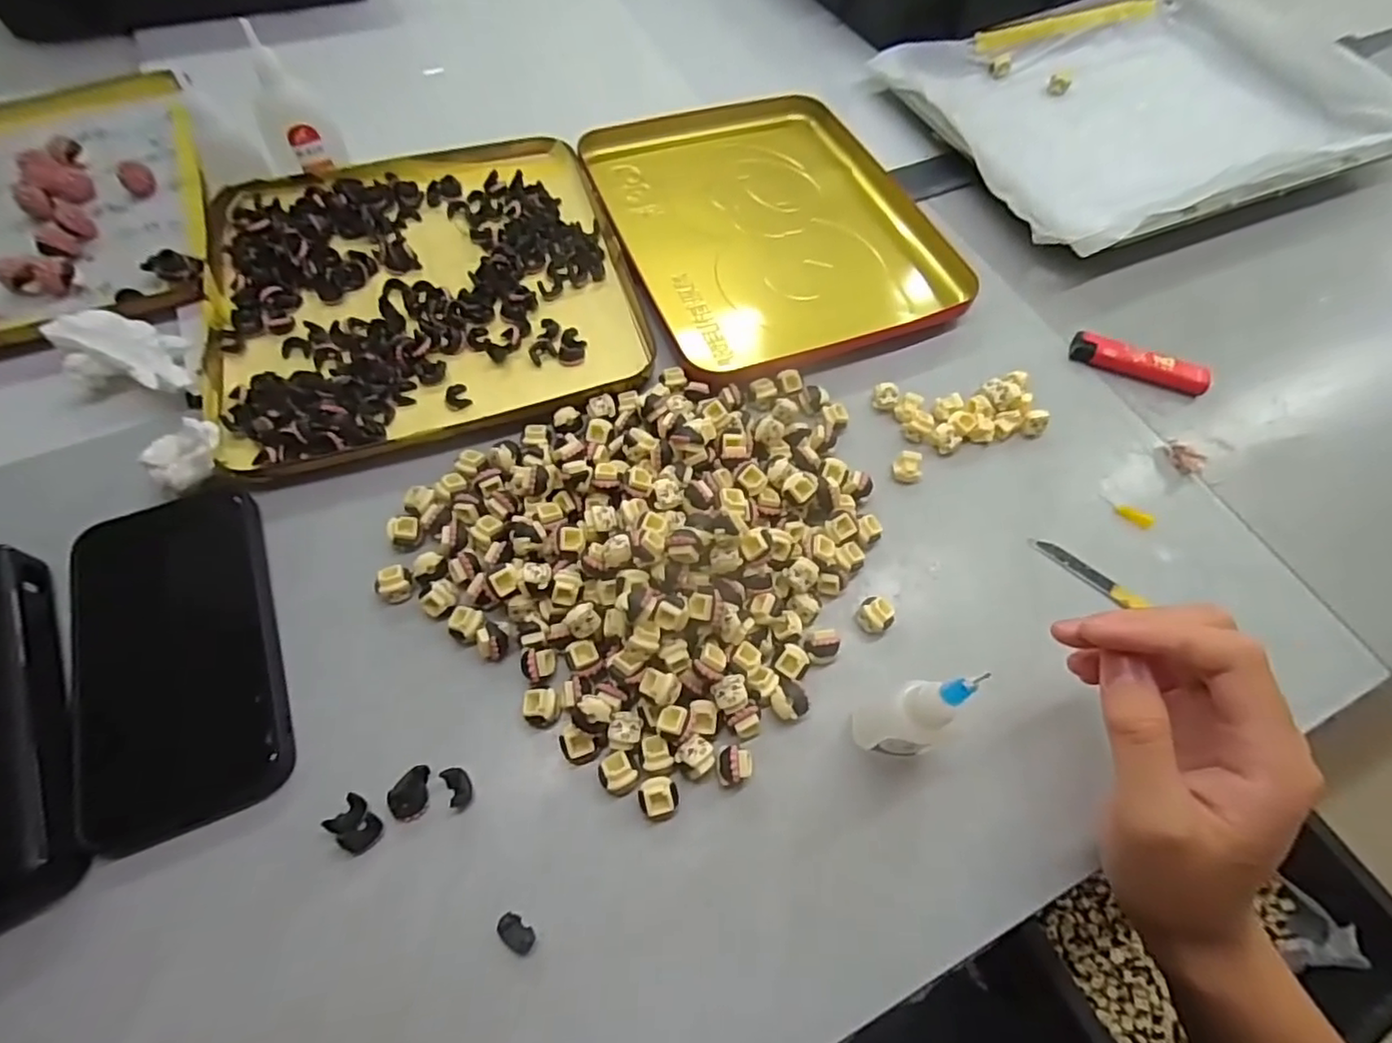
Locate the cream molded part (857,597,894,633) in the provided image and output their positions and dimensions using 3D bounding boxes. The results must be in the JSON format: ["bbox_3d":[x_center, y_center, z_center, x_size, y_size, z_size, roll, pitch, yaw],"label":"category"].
[{"bbox_3d":[0.087,0.046,0.307,0.016,0.017,0.014,38,68,15],"label":"cream molded part"}]

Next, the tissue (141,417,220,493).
[{"bbox_3d":[-0.254,-0.035,0.314,0.028,0.018,0.035,33,67,13],"label":"tissue"}]

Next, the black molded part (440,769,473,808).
[{"bbox_3d":[-0.100,0.111,0.265,0.010,0.007,0.016,-23,67,-13],"label":"black molded part"}]

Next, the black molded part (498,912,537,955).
[{"bbox_3d":[-0.069,0.159,0.243,0.015,0.007,0.010,33,67,13],"label":"black molded part"}]

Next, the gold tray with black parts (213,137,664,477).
[{"bbox_3d":[-0.170,-0.149,0.393,0.238,0.018,0.240,-16,65,-10],"label":"gold tray with black parts"}]

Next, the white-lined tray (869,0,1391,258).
[{"bbox_3d":[0.348,-0.333,0.497,0.368,0.029,0.259,-21,66,-12],"label":"white-lined tray"}]

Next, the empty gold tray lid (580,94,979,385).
[{"bbox_3d":[0.044,-0.210,0.436,0.200,0.021,0.254,-18,66,-11],"label":"empty gold tray lid"}]

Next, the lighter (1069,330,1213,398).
[{"bbox_3d":[0.273,-0.097,0.388,0.079,0.015,0.018,19,64,7],"label":"lighter"}]

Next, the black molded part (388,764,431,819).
[{"bbox_3d":[-0.120,0.113,0.263,0.015,0.004,0.019,-3,64,-4],"label":"black molded part"}]

